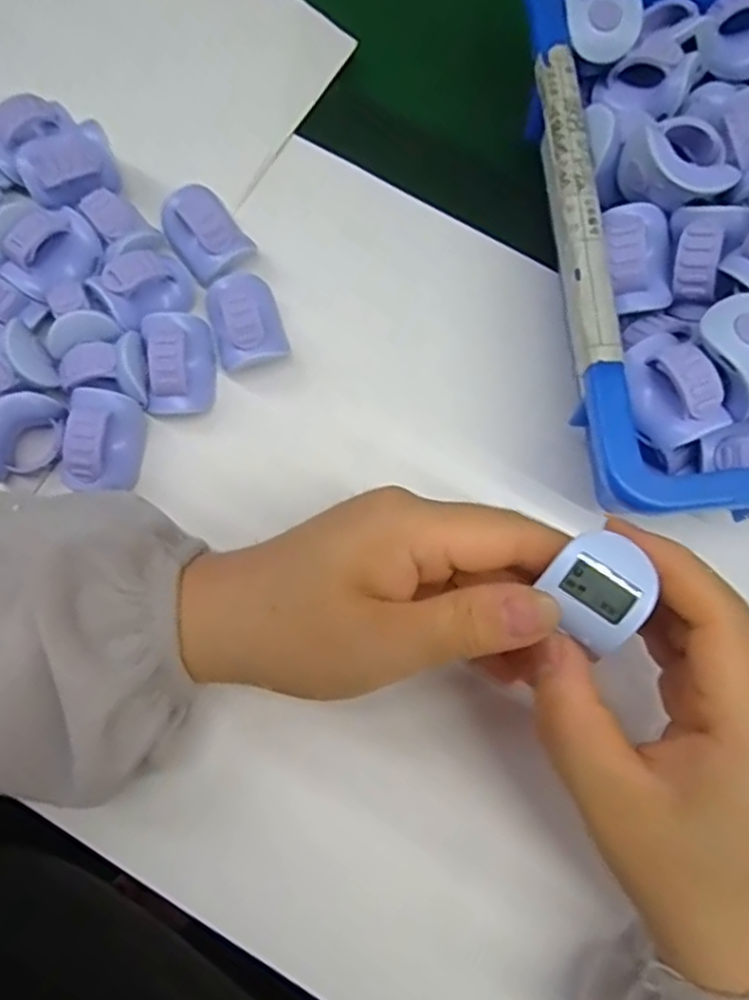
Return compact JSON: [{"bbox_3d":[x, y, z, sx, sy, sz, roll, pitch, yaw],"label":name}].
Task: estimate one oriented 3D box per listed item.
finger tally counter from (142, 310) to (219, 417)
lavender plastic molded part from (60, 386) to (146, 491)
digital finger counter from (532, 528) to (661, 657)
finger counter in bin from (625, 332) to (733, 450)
[{"bbox_3d":[-0.081,-0.058,0.294,0.024,0.031,0.041,2,76,-1],"label":"finger tally counter"},{"bbox_3d":[-0.110,-0.022,0.287,0.020,0.033,0.038,8,76,1],"label":"lavender plastic molded part"},{"bbox_3d":[0.068,0.027,0.215,0.029,0.018,0.029,38,108,6],"label":"digital finger counter"},{"bbox_3d":[0.106,-0.039,0.251,0.026,0.019,0.042,-36,80,-9],"label":"finger counter in bin"}]

